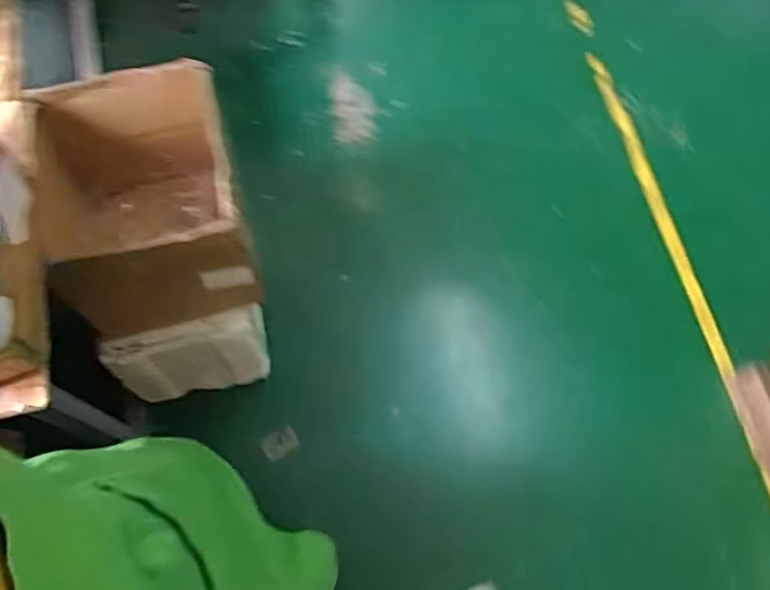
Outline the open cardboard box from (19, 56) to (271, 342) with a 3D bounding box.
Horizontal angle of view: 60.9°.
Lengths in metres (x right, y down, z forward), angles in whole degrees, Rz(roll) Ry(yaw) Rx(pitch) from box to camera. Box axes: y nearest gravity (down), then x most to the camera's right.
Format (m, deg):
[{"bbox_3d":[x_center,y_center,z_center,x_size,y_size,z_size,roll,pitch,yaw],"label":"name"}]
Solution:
[{"bbox_3d":[-0.399,-0.154,1.135,0.285,0.300,0.350,-12,70,-7],"label":"open cardboard box"}]

